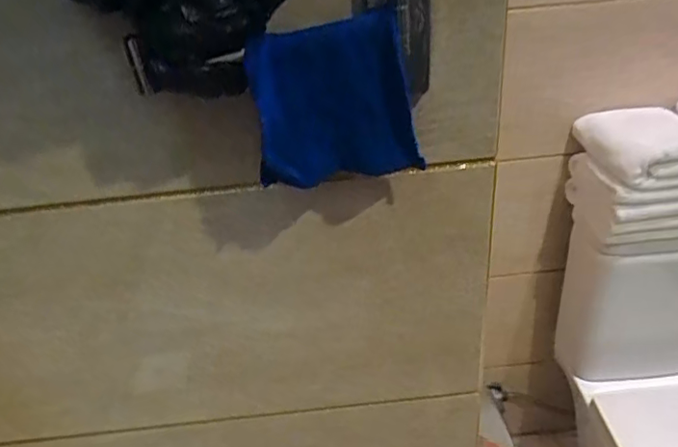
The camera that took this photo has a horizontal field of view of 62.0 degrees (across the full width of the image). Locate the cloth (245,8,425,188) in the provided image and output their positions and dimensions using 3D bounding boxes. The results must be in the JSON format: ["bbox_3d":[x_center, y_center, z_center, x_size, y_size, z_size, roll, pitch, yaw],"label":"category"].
[{"bbox_3d":[-0.001,-0.091,0.437,0.126,0.126,0.020,-7,32,-4],"label":"cloth"}]

